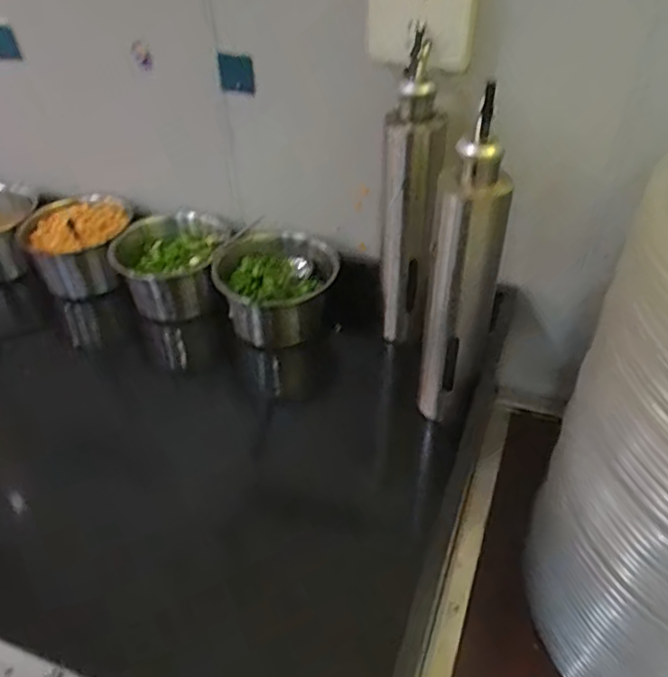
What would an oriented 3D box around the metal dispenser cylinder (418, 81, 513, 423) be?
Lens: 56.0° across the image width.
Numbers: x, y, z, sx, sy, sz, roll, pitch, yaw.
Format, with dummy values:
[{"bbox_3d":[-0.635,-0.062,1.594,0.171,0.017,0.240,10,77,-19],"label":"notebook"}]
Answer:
[{"bbox_3d":[0.106,-0.044,0.518,0.053,0.295,0.040,8,45,11],"label":"metal dispenser cylinder"}]

